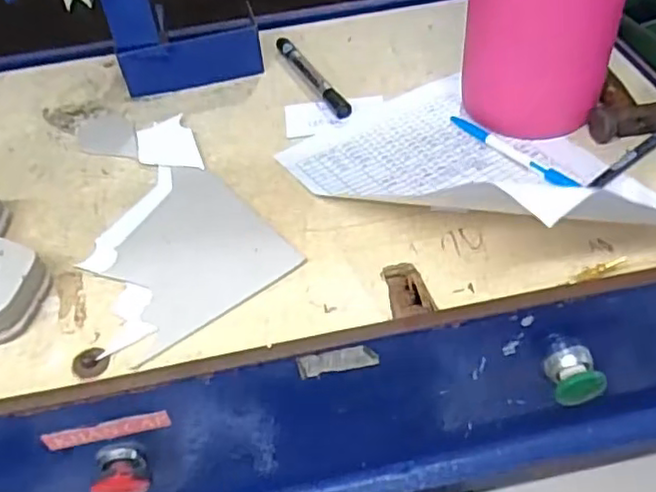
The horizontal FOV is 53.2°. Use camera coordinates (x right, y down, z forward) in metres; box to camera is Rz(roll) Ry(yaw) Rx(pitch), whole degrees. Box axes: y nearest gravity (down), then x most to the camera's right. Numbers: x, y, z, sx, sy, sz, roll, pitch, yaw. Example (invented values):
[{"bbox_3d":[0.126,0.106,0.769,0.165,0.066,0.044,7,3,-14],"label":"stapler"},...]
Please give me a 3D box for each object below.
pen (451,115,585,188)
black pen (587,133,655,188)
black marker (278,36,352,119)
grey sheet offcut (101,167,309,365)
[{"bbox_3d":[0.150,-0.080,0.542,0.014,0.007,0.128,-32,52,-23],"label":"pen"},{"bbox_3d":[0.254,-0.079,0.527,0.126,0.008,0.011,-32,51,-23],"label":"black pen"},{"bbox_3d":[-0.015,-0.166,0.636,0.017,0.010,0.145,-23,48,-16],"label":"black marker"},{"bbox_3d":[-0.108,0.000,0.491,0.123,0.005,0.146,-32,53,-22],"label":"grey sheet offcut"}]

